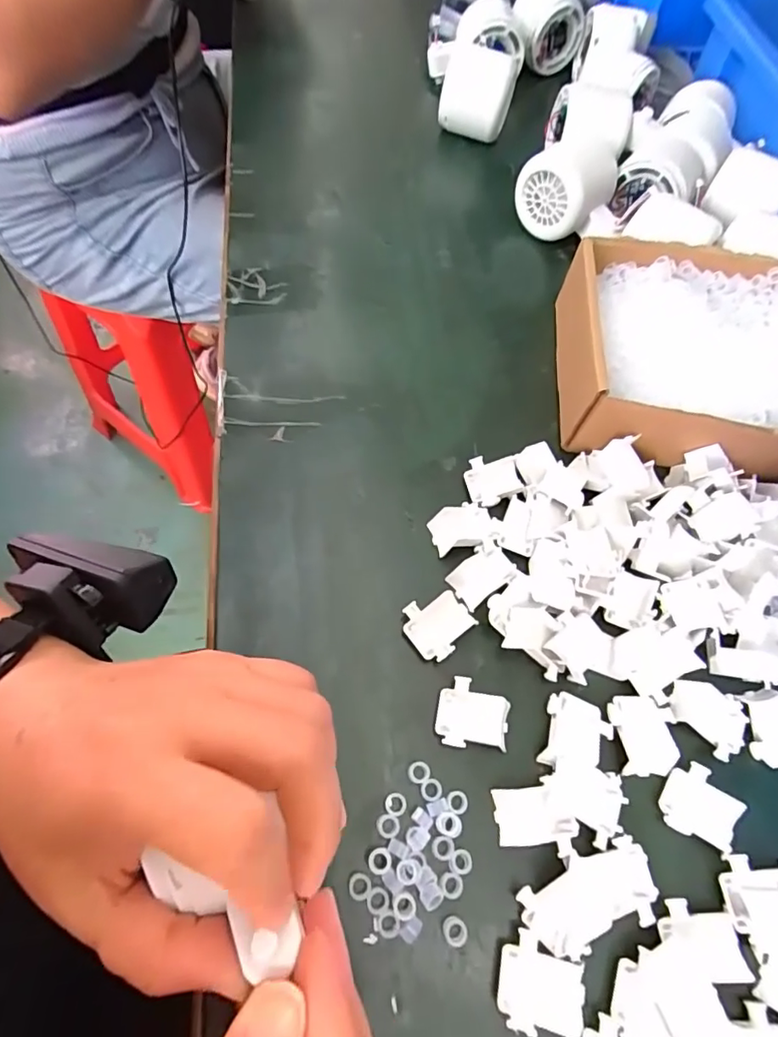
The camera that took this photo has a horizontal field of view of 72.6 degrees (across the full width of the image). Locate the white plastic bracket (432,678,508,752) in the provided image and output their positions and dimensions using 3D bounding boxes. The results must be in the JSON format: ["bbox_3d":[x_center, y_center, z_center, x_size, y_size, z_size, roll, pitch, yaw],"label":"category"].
[{"bbox_3d":[0.037,0.089,0.241,0.031,0.008,0.029,8,63,0],"label":"white plastic bracket"}]

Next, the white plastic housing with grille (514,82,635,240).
[{"bbox_3d":[0.145,-0.277,0.413,0.068,0.051,0.126,22,64,7],"label":"white plastic housing with grille"}]

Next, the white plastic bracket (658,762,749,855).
[{"bbox_3d":[0.136,0.124,0.231,0.029,0.008,0.028,31,65,11],"label":"white plastic bracket"}]

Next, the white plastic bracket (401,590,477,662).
[{"bbox_3d":[0.023,0.050,0.255,0.029,0.011,0.028,-35,71,-19],"label":"white plastic bracket"}]

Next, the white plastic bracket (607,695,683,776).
[{"bbox_3d":[0.116,0.100,0.245,0.025,0.006,0.034,-13,65,-10],"label":"white plastic bracket"}]

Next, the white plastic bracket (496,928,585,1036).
[{"bbox_3d":[0.056,0.174,0.198,0.030,0.008,0.029,5,56,14],"label":"white plastic bracket"}]

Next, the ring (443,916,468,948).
[{"bbox_3d":[0.026,0.161,0.205,0.009,0.004,0.010,-5,64,-6],"label":"ring"}]

